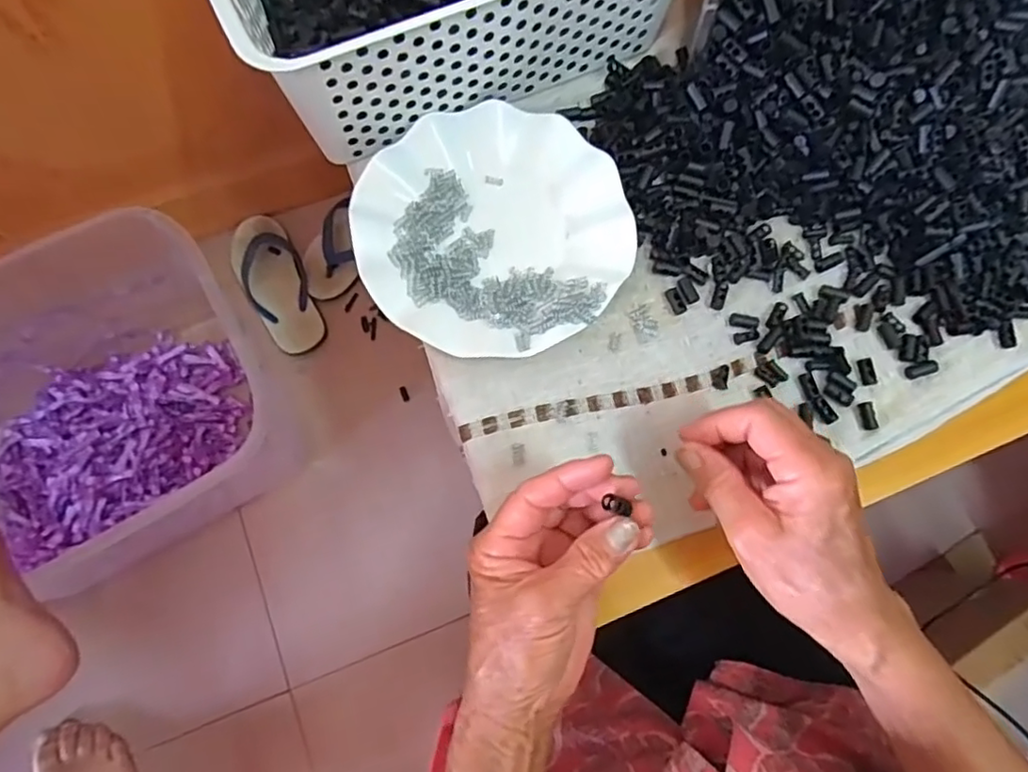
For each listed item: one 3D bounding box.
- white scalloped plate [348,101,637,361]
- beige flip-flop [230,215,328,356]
[{"bbox_3d":[-0.015,-0.107,0.417,0.180,0.024,0.178,0,76,-2],"label":"white scalloped plate"},{"bbox_3d":[-0.363,-0.155,0.931,0.096,0.031,0.228,-29,78,-8],"label":"beige flip-flop"}]

